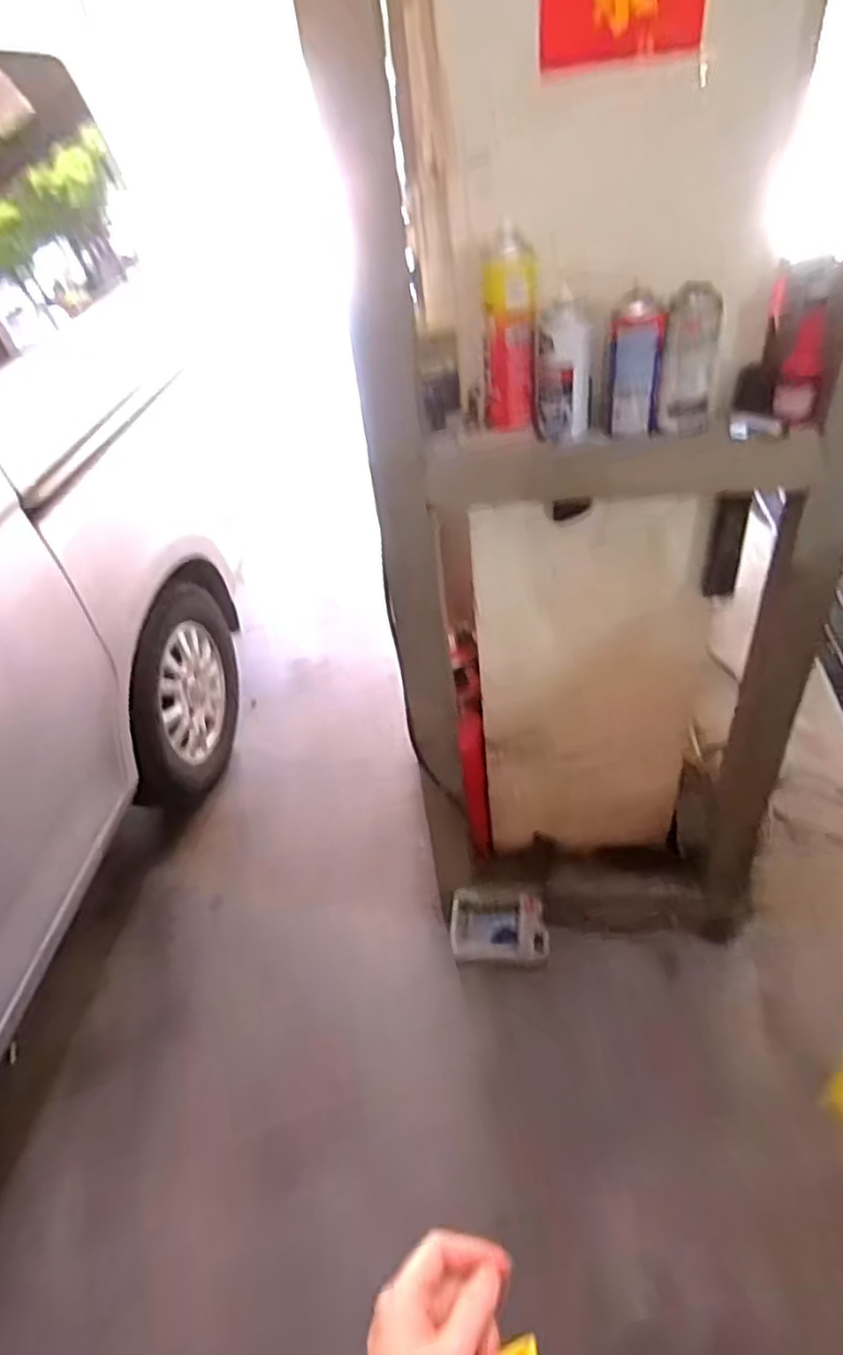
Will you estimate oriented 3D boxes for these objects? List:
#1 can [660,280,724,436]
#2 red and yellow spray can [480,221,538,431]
[{"bbox_3d":[0.343,-0.403,0.897,0.063,0.169,0.053,11,44,21],"label":"can"},{"bbox_3d":[0.115,-0.446,0.916,0.064,0.227,0.049,-3,41,6],"label":"red and yellow spray can"}]

